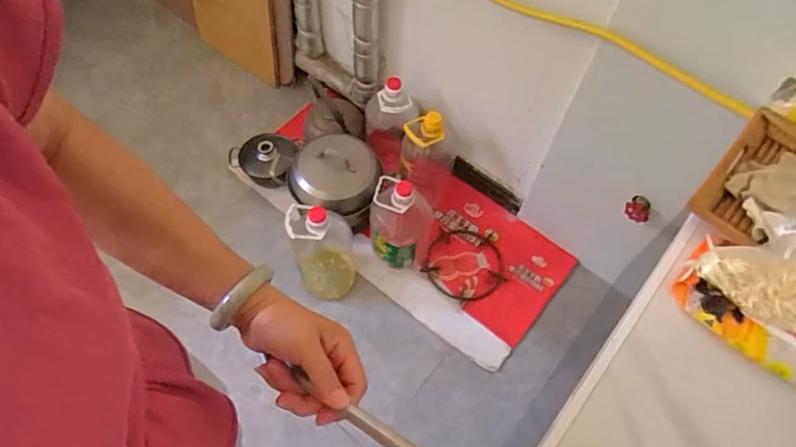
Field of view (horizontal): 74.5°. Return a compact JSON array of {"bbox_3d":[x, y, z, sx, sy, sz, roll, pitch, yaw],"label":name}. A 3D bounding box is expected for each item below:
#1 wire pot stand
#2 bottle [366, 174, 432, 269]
[{"bbox_3d":[0.195,0.107,1.452,0.225,0.029,0.226,24,62,10],"label":"wire pot stand"},{"bbox_3d":[0.005,0.008,1.334,0.150,0.312,0.142,11,61,3],"label":"bottle"}]

